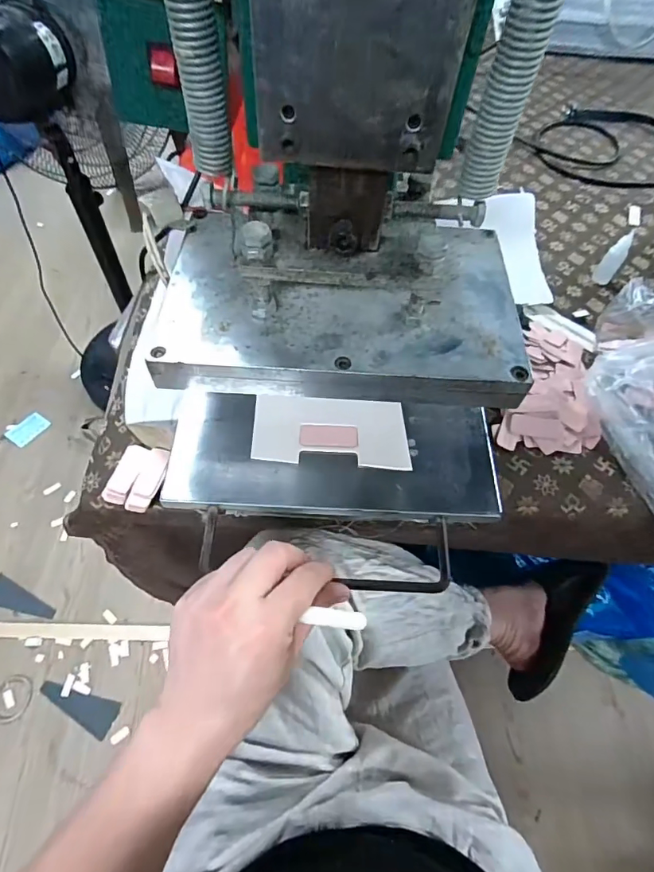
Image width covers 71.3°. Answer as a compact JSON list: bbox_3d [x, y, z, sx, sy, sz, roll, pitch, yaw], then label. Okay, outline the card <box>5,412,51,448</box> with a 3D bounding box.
[{"bbox_3d":[-0.877,-0.019,1.338,0.069,0.009,0.104,39,67,4],"label":"card"}]

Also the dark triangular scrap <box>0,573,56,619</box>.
[{"bbox_3d":[-0.752,0.401,1.118,0.188,0.010,0.064,17,61,7],"label":"dark triangular scrap"}]

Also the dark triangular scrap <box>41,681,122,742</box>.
[{"bbox_3d":[-0.551,0.598,1.013,0.176,0.006,0.069,30,63,-1],"label":"dark triangular scrap"}]

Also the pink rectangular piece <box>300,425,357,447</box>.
[{"bbox_3d":[0.002,-0.001,0.404,0.050,0.004,0.022,1,60,-2],"label":"pink rectangular piece"}]

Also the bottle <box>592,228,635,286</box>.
[{"bbox_3d":[0.388,-0.242,0.611,0.024,0.072,0.020,33,64,15],"label":"bottle"}]

